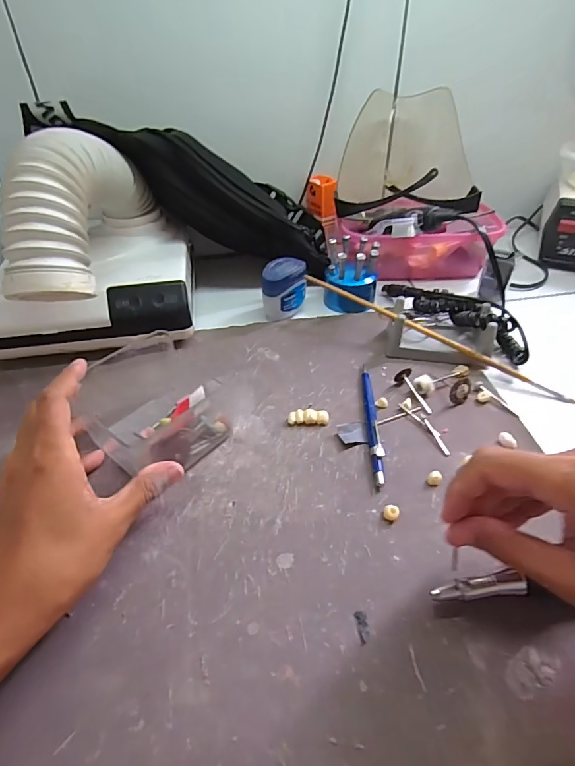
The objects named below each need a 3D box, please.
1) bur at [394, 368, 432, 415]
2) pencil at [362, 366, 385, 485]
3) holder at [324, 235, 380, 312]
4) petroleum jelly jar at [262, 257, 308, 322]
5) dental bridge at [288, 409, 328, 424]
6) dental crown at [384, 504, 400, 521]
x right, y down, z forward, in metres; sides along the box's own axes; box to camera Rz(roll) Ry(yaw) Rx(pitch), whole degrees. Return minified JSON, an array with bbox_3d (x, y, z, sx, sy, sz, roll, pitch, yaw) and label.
[{"bbox_3d":[0.111,0.007,0.387,0.016,0.011,0.047,-10,43,-10],"label":"bur"},{"bbox_3d":[0.070,0.027,0.365,0.010,0.012,0.132,1,42,2],"label":"pencil"},{"bbox_3d":[0.073,-0.124,0.494,0.058,0.066,0.059,5,43,7],"label":"holder"},{"bbox_3d":[-0.003,-0.100,0.479,0.046,0.054,0.047,2,42,3],"label":"petroleum jelly jar"},{"bbox_3d":[0.018,0.028,0.368,0.033,0.008,0.010,-1,42,0],"label":"dental bridge"},{"bbox_3d":[0.071,0.089,0.300,0.010,0.006,0.009,14,44,15],"label":"dental crown"}]

